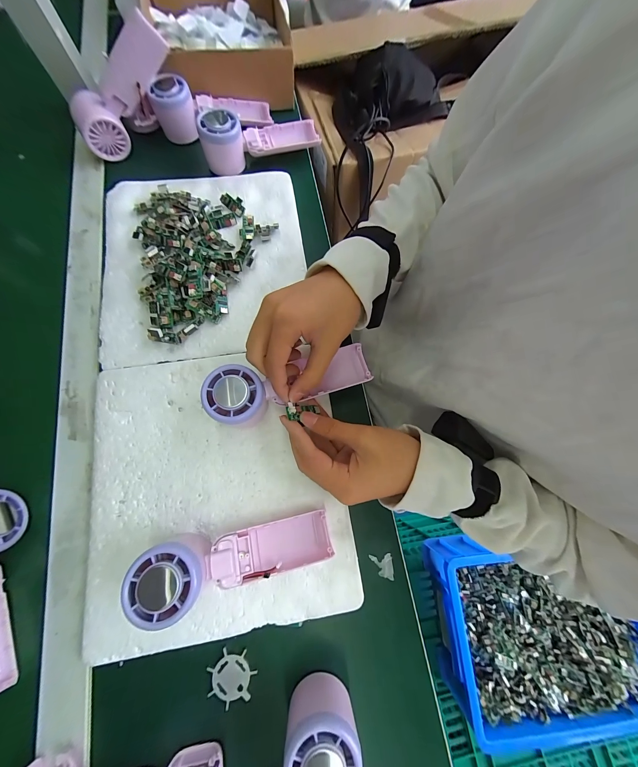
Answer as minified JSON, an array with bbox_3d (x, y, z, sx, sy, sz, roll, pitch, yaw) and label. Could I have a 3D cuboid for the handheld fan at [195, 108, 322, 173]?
[{"bbox_3d":[-0.082,-0.353,0.392,0.165,0.057,0.059,-19,76,-7],"label":"handheld fan"}]

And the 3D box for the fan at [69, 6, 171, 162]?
[{"bbox_3d":[-0.259,-0.384,0.362,0.160,0.052,0.050,-36,75,22],"label":"fan"}]

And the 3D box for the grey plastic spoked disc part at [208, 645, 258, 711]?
[{"bbox_3d":[-0.078,0.261,0.248,0.039,0.004,0.039,-20,76,-8],"label":"grey plastic spoked disc part"}]

